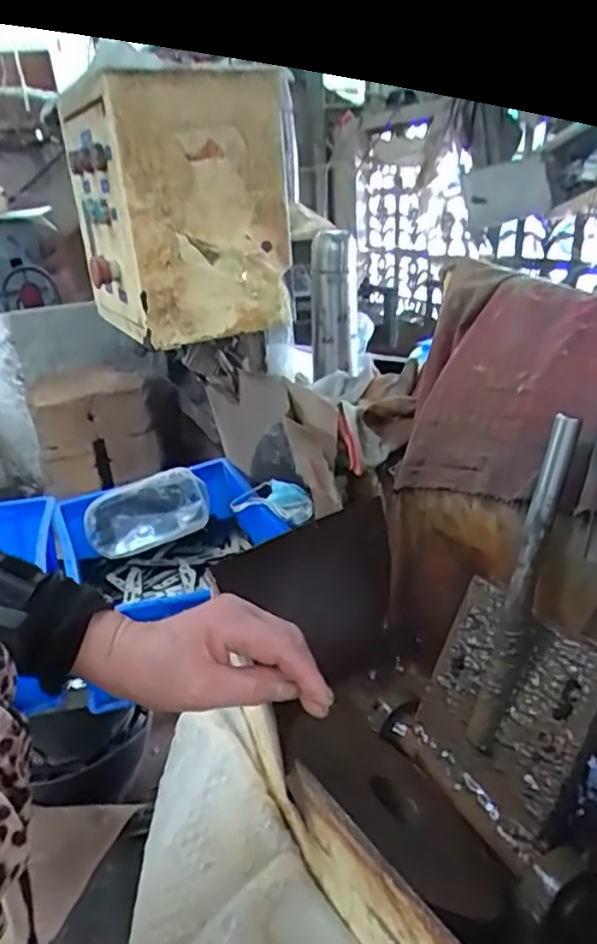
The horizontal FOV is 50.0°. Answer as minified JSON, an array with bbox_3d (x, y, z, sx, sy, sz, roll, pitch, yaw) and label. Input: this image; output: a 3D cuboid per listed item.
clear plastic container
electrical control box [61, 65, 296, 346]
[{"bbox_3d":[-0.245,0.065,1.034,0.196,0.104,0.067,-9,24,-11],"label":"clear plastic container"},{"bbox_3d":[-0.166,-0.333,0.838,0.198,0.266,0.274,-18,27,-29],"label":"electrical control box"}]

